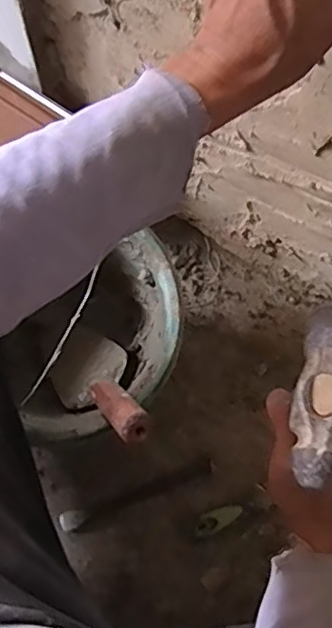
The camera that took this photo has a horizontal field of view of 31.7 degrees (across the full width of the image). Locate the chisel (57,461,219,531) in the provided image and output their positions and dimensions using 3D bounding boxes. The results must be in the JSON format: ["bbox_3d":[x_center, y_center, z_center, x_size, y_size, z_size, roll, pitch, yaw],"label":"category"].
[{"bbox_3d":[-0.037,0.230,0.748,0.204,0.013,0.021,-21,76,-7],"label":"chisel"}]

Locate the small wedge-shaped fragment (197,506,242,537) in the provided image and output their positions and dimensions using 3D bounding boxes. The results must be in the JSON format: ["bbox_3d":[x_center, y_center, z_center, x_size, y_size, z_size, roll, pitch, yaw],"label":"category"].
[{"bbox_3d":[0.065,0.256,0.725,0.061,0.021,0.026,-24,77,-8],"label":"small wedge-shaped fragment"}]

